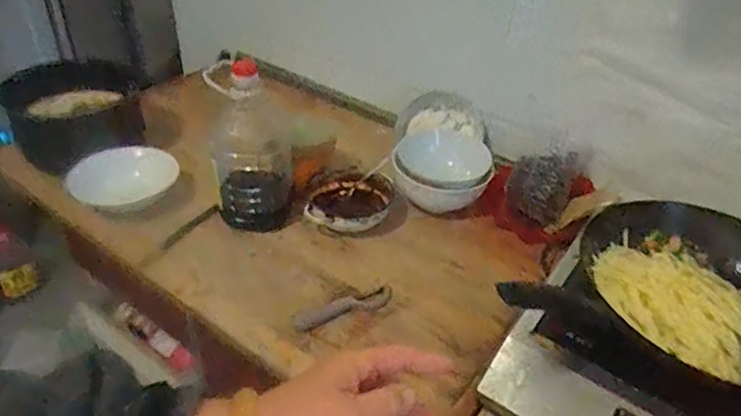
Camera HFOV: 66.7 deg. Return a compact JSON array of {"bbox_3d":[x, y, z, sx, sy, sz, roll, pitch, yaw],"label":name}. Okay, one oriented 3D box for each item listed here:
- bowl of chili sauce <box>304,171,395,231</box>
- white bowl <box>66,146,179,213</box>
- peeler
[{"bbox_3d":[-0.034,-0.008,0.945,0.141,0.057,0.131,11,38,8],"label":"bowl of chili sauce"},{"bbox_3d":[-0.436,-0.051,0.998,0.168,0.062,0.168,3,37,-3],"label":"white bowl"},{"bbox_3d":[-0.037,0.143,0.806,0.146,0.019,0.034,-10,40,-20],"label":"peeler"}]

